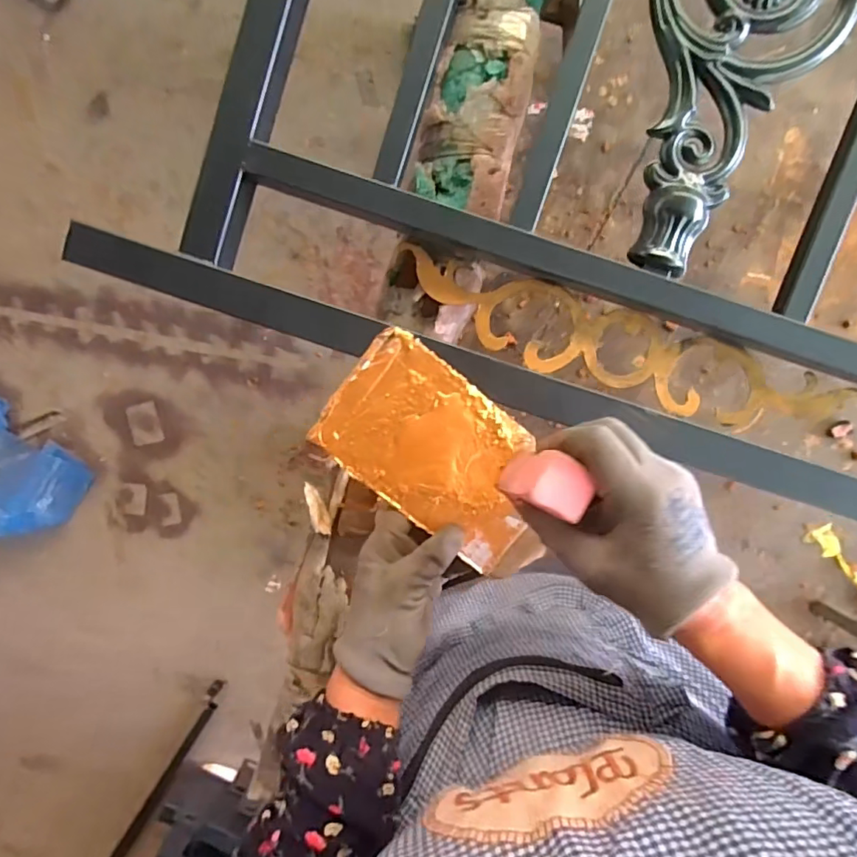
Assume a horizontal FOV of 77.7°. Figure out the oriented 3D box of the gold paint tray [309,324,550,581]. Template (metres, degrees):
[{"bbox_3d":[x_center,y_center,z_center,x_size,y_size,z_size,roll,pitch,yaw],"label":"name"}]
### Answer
[{"bbox_3d":[0.016,0.022,0.403,0.191,0.012,0.106,38,98,-3],"label":"gold paint tray"}]

